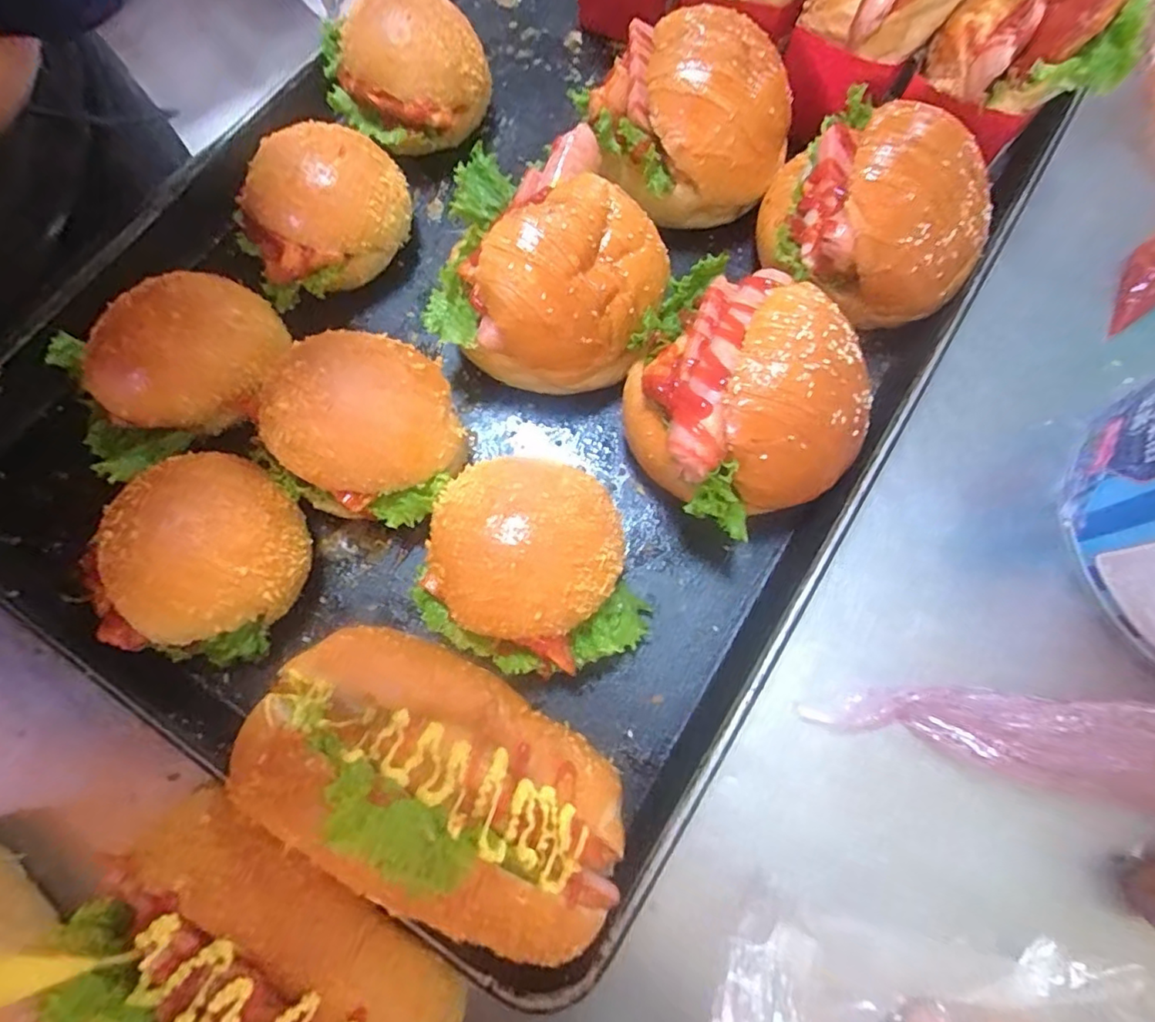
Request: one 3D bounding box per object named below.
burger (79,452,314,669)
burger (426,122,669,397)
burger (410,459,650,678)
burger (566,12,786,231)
[{"bbox_3d":[-0.171,0.022,0.263,0.083,0.061,0.094,24,75,7],"label":"burger"},{"bbox_3d":[-0.012,-0.125,0.297,0.113,0.076,0.108,9,74,2],"label":"burger"},{"bbox_3d":[-0.017,0.025,0.265,0.107,0.059,0.094,14,74,4],"label":"burger"},{"bbox_3d":[0.059,-0.220,0.322,0.107,0.073,0.097,-15,75,-4],"label":"burger"}]

